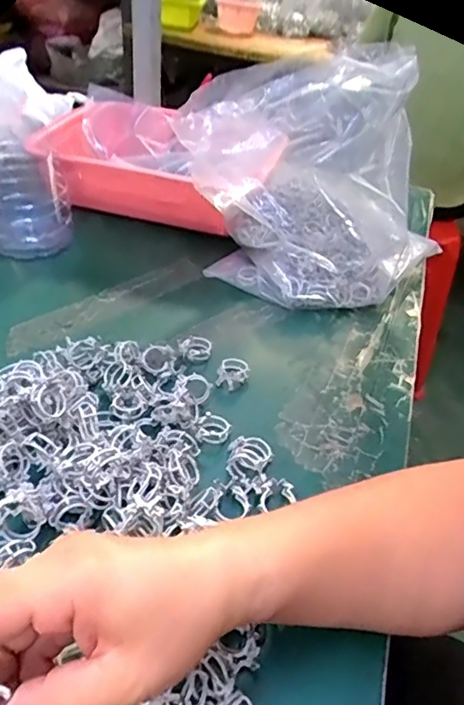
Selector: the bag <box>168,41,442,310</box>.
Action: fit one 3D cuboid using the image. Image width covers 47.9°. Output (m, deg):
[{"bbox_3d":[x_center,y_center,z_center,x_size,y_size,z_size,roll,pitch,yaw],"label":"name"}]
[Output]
[{"bbox_3d":[0.095,-0.183,0.560,0.238,0.238,0.193,19,41,15],"label":"bag"}]

